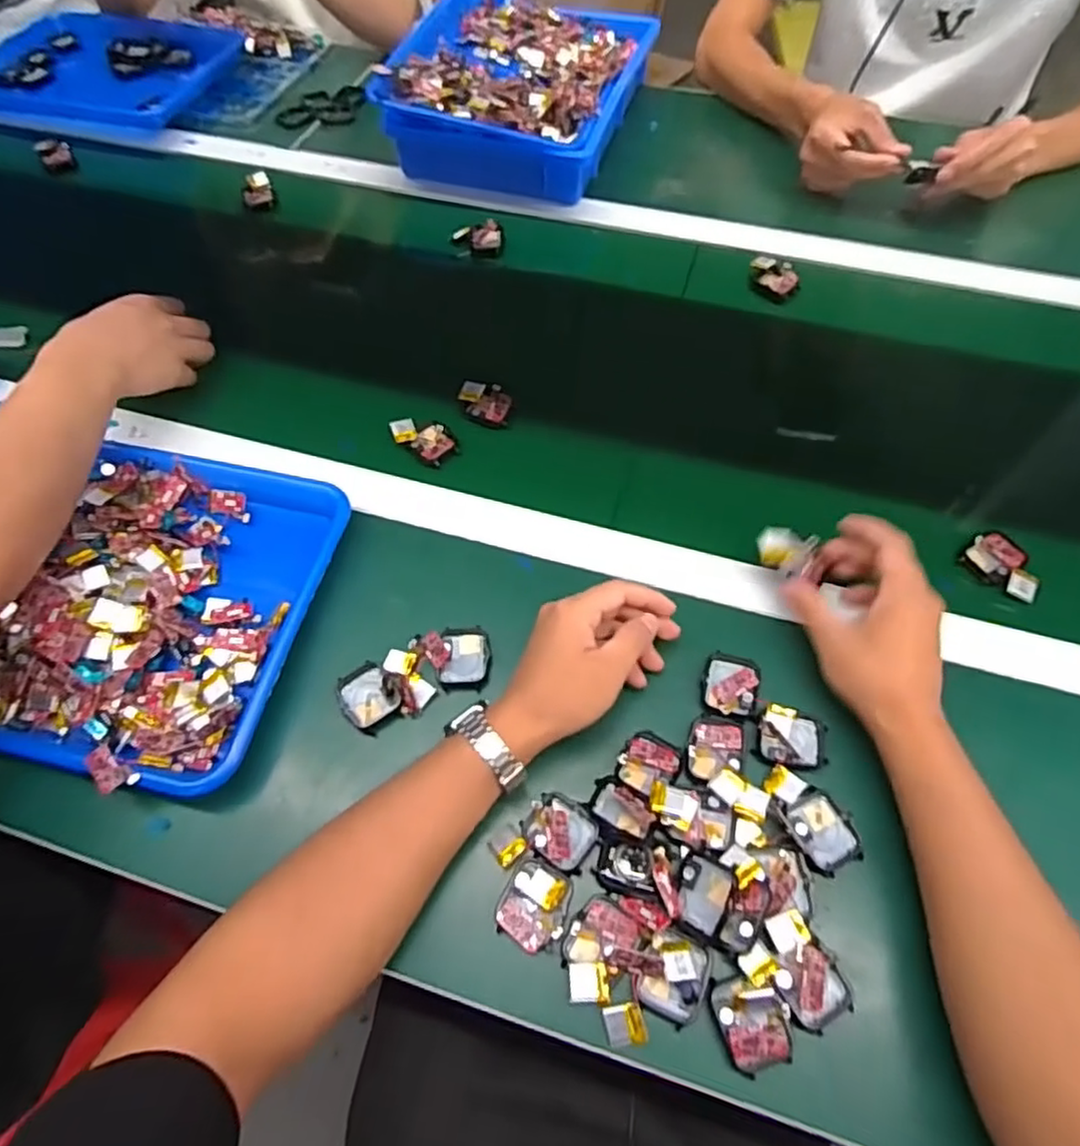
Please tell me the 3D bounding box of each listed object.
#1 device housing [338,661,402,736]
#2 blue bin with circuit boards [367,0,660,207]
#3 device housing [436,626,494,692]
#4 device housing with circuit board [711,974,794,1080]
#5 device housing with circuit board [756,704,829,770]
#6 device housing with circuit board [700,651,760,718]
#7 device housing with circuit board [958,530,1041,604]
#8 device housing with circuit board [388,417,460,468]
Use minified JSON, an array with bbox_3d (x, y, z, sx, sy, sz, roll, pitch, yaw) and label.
[{"bbox_3d":[-0.123,0.088,0.482,0.036,0.012,0.047,-33,65,-17],"label":"device housing"},{"bbox_3d":[-0.022,-0.604,0.832,0.256,0.089,0.325,15,61,10],"label":"blue bin with circuit boards"},{"bbox_3d":[-0.054,0.063,0.495,0.036,0.015,0.045,3,60,3],"label":"device housing"},{"bbox_3d":[0.119,0.249,0.375,0.037,0.010,0.045,-17,61,-9],"label":"device housing with circuit board"},{"bbox_3d":[0.171,0.112,0.456,0.045,0.011,0.037,14,61,9],"label":"device housing with circuit board"},{"bbox_3d":[0.135,0.078,0.477,0.039,0.007,0.044,12,61,8],"label":"device housing with circuit board"},{"bbox_3d":[0.365,-0.008,0.529,0.047,0.011,0.056,-41,67,-20],"label":"device housing with circuit board"},{"bbox_3d":[-0.100,-0.119,0.594,0.059,0.012,0.038,31,65,18],"label":"device housing with circuit board"}]

